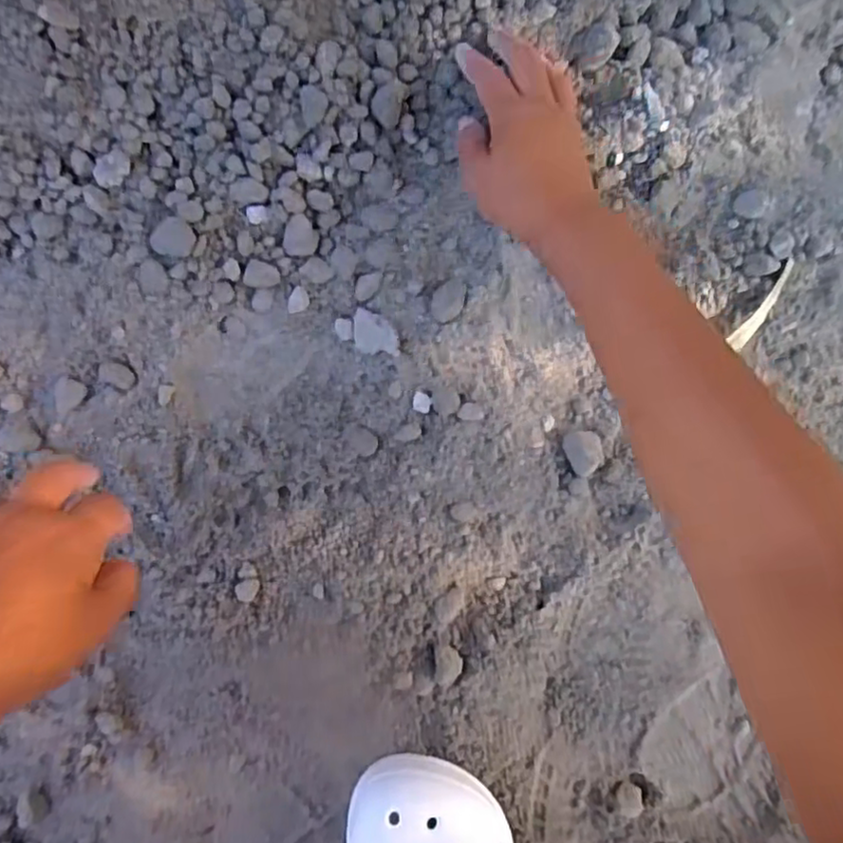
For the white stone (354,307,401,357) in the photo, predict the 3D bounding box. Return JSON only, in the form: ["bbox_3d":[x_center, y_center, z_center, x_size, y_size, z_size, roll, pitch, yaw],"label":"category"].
[{"bbox_3d":[-0.031,-0.061,0.460,0.029,0.015,0.032,-3,89,-9],"label":"white stone"}]

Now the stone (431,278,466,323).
[{"bbox_3d":[0.019,-0.085,0.469,0.020,0.012,0.032,32,84,-7],"label":"stone"}]

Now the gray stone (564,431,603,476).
[{"bbox_3d":[0.118,0.023,0.480,0.023,0.016,0.031,0,88,-9],"label":"gray stone"}]

